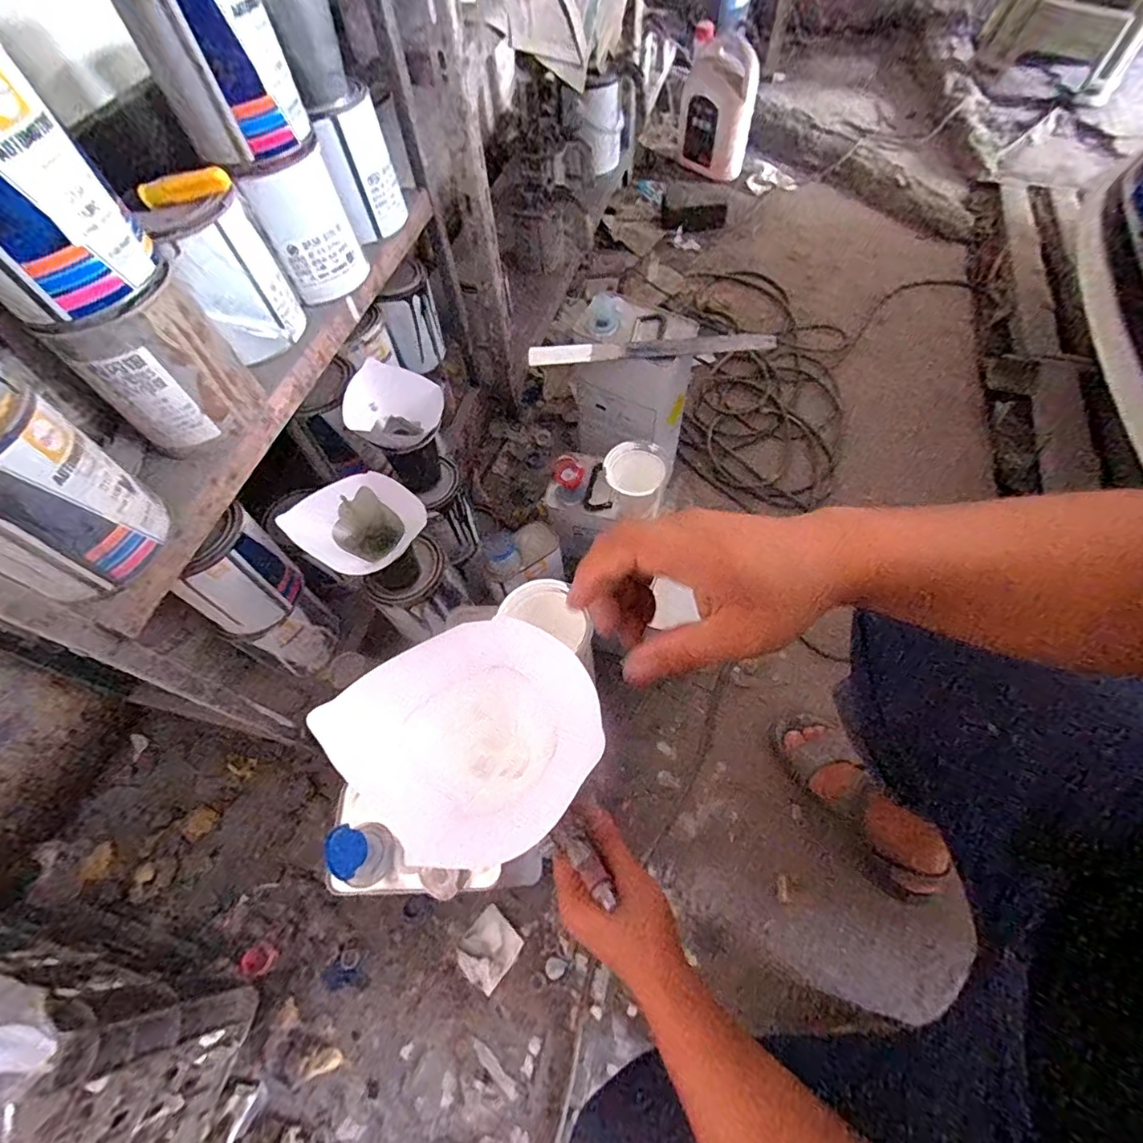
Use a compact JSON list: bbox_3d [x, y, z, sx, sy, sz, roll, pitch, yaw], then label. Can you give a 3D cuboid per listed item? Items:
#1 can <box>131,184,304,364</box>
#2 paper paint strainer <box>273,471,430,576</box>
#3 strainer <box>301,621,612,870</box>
[{"bbox_3d":[-0.323,-0.283,0.508,0.084,0.131,0.078,-26,61,-11],"label":"can"},{"bbox_3d":[-0.217,-0.037,0.569,0.119,0.079,0.109,30,66,19],"label":"paper paint strainer"},{"bbox_3d":[-0.046,0.080,0.261,0.115,0.086,0.106,0,61,0],"label":"strainer"}]

